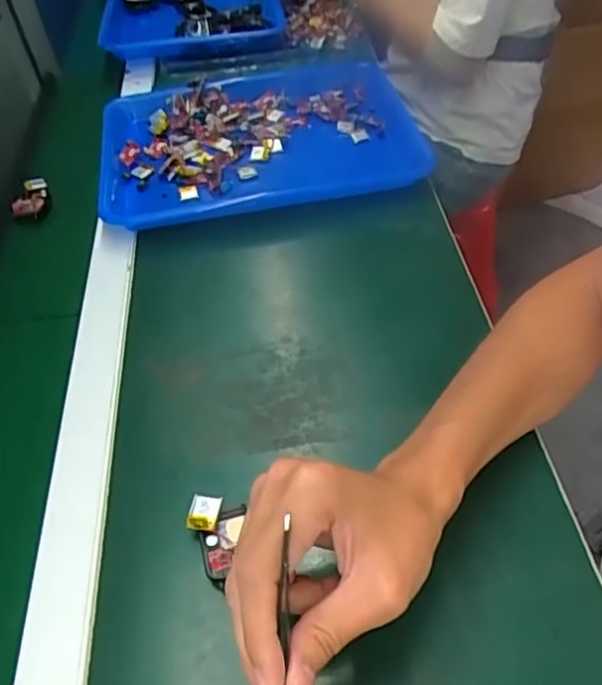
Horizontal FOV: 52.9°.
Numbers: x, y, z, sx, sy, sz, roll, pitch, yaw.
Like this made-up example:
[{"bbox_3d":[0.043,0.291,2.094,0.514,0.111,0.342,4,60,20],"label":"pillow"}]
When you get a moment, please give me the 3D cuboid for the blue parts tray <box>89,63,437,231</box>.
[{"bbox_3d":[-0.048,-0.228,0.678,0.348,0.033,0.262,-9,49,-2],"label":"blue parts tray"}]

